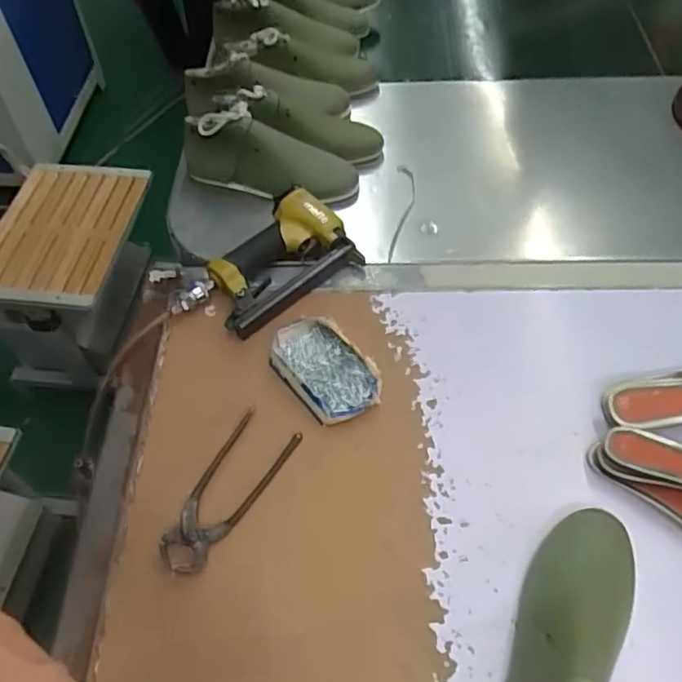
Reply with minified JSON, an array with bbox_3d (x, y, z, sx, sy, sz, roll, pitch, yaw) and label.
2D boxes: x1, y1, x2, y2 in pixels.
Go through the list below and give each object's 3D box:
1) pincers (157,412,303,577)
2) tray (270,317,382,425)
[{"bbox_3d":[-0.112,0.145,0.596,0.068,0.033,0.167,23,59,17],"label":"pincers"},{"bbox_3d":[-0.020,0.030,0.669,0.083,0.028,0.140,-31,60,-18],"label":"tray"}]

